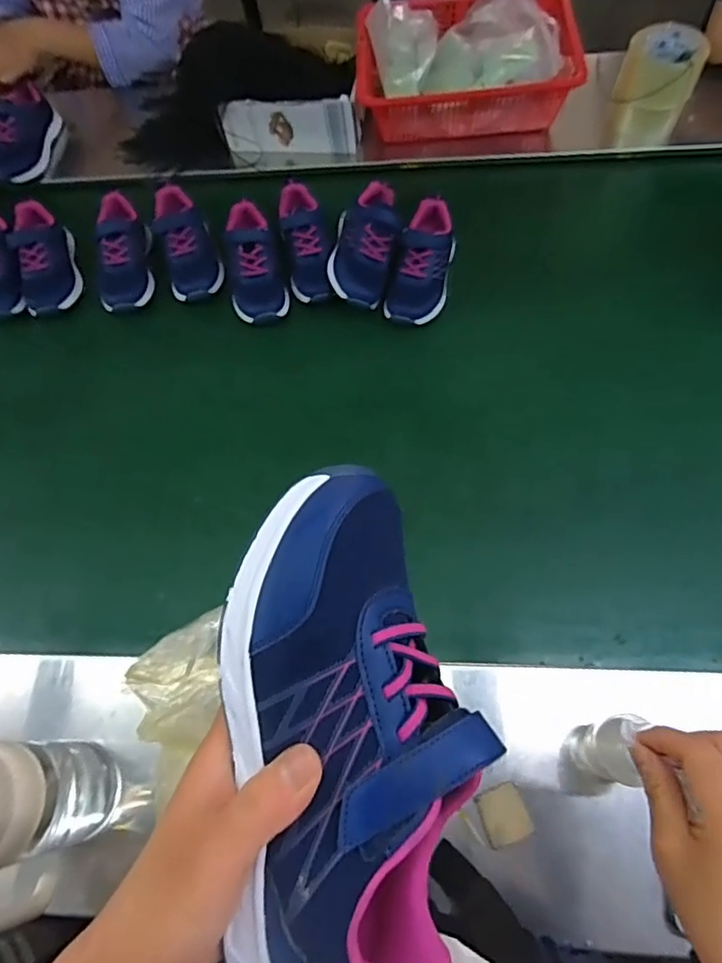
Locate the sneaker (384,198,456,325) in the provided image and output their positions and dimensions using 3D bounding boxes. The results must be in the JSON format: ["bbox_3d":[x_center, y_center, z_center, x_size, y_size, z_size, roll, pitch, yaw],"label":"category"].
[{"bbox_3d":[0.091,-0.315,0.812,0.076,0.086,0.180,15,68,9],"label":"sneaker"}]

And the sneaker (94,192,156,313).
[{"bbox_3d":[-0.359,-0.350,0.870,0.082,0.071,0.184,-7,78,0],"label":"sneaker"}]

